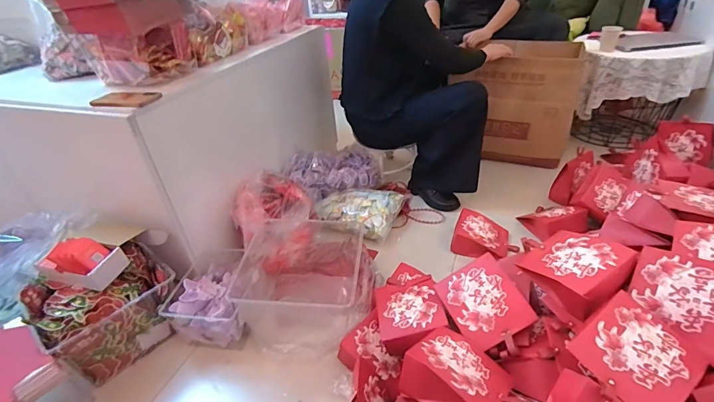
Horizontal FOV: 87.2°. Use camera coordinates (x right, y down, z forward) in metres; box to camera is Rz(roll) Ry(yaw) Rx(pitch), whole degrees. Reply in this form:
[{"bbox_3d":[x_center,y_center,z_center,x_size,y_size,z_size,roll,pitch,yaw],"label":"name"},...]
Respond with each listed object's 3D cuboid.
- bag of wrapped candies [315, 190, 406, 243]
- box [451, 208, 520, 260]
[{"bbox_3d":[0.017,0.042,1.383,0.288,0.092,0.219,3,35,12],"label":"bag of wrapped candies"},{"bbox_3d":[0.423,0.117,1.238,0.195,0.082,0.175,11,37,22],"label":"box"}]

